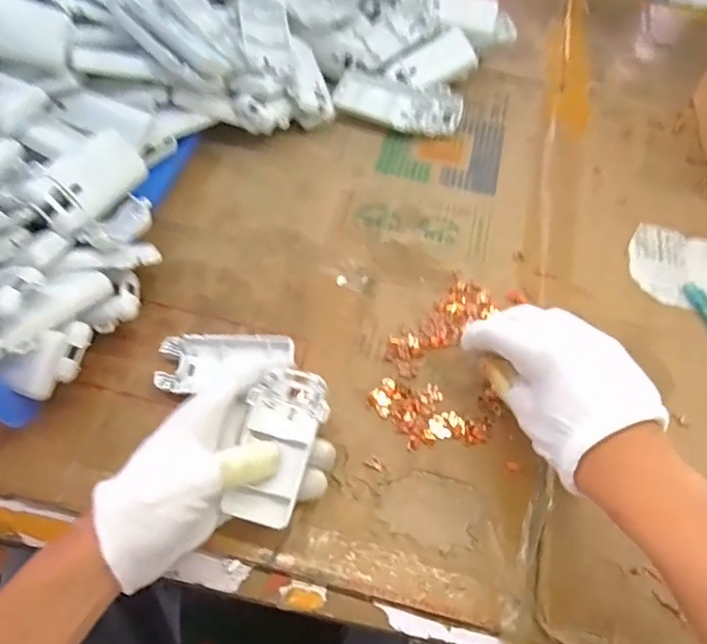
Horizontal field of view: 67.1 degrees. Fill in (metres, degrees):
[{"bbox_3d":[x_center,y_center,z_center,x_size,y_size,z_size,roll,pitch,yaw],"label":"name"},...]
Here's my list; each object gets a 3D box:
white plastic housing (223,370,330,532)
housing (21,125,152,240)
[{"bbox_3d":[-0.046,0.078,0.338,0.048,0.021,0.097,10,64,4],"label":"white plastic housing"},{"bbox_3d":[-0.188,-0.100,0.378,0.033,0.036,0.092,19,48,9],"label":"housing"}]

